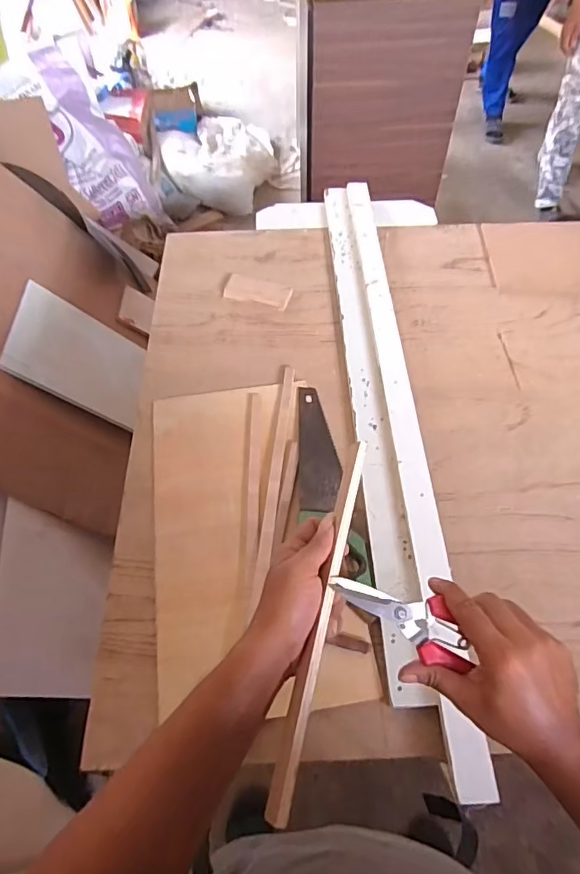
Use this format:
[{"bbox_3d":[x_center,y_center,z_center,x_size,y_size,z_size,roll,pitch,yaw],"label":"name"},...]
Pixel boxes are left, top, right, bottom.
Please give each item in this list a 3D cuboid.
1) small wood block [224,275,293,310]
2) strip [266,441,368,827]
[{"bbox_3d":[-0.077,-0.354,1.232,0.158,0.013,0.079,14,60,10],"label":"small wood block"},{"bbox_3d":[0.028,0.144,0.432,0.016,0.011,0.309,12,65,9],"label":"strip"}]

